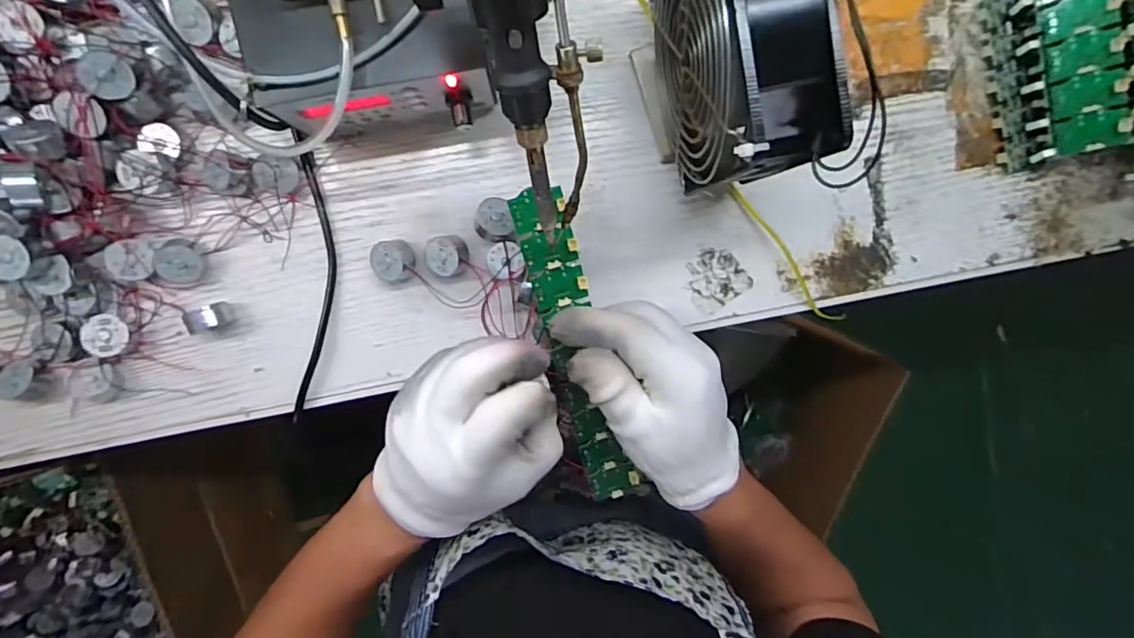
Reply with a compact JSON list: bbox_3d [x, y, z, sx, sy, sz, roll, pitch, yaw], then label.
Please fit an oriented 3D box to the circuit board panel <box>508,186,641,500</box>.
[{"bbox_3d":[0.007,0.023,0.312,0.033,0.005,0.193,-14,107,-2],"label":"circuit board panel"}]

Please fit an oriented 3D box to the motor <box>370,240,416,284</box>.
[{"bbox_3d":[-0.104,-0.034,0.320,0.024,0.020,0.025,-2,97,-3],"label":"motor"}]

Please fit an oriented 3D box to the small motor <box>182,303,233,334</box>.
[{"bbox_3d":[-0.209,-0.001,0.313,0.017,0.025,0.013,-16,98,-1],"label":"small motor"}]

